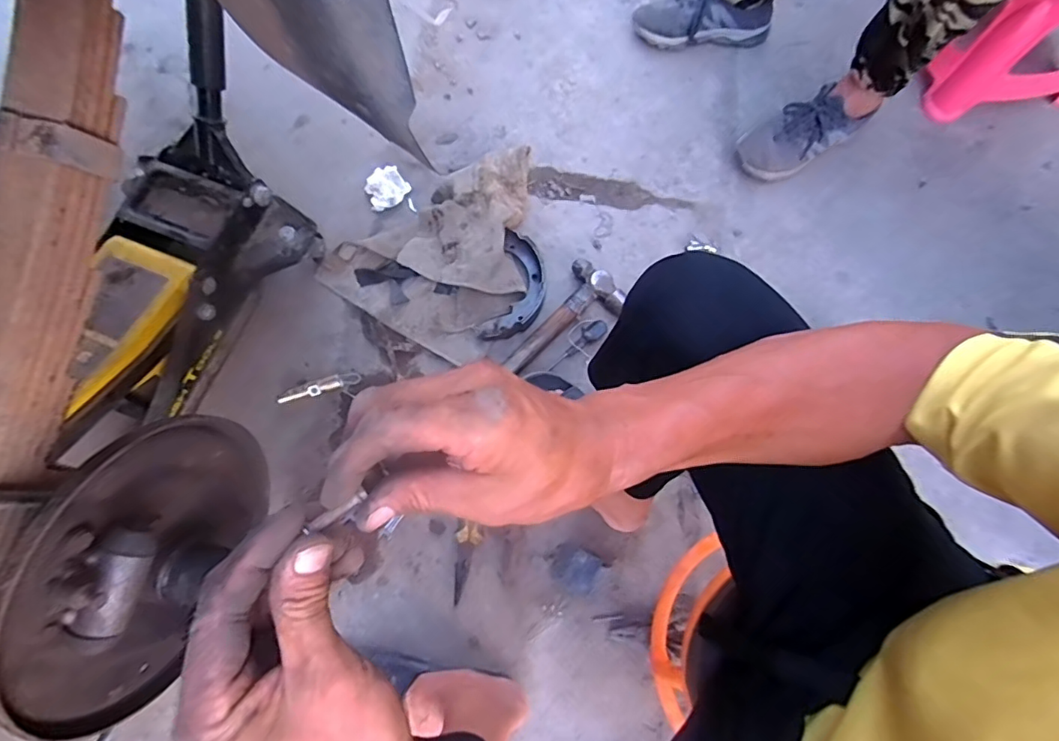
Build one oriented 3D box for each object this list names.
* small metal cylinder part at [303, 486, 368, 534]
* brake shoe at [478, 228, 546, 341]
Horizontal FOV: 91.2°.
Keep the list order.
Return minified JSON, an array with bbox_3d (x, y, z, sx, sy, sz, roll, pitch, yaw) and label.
[{"bbox_3d":[-0.087,0.064,0.238,0.028,0.004,0.005,-34,78,-13],"label":"small metal cylinder part"},{"bbox_3d":[-0.021,-0.138,0.887,0.090,0.031,0.191,15,76,4],"label":"brake shoe"}]

